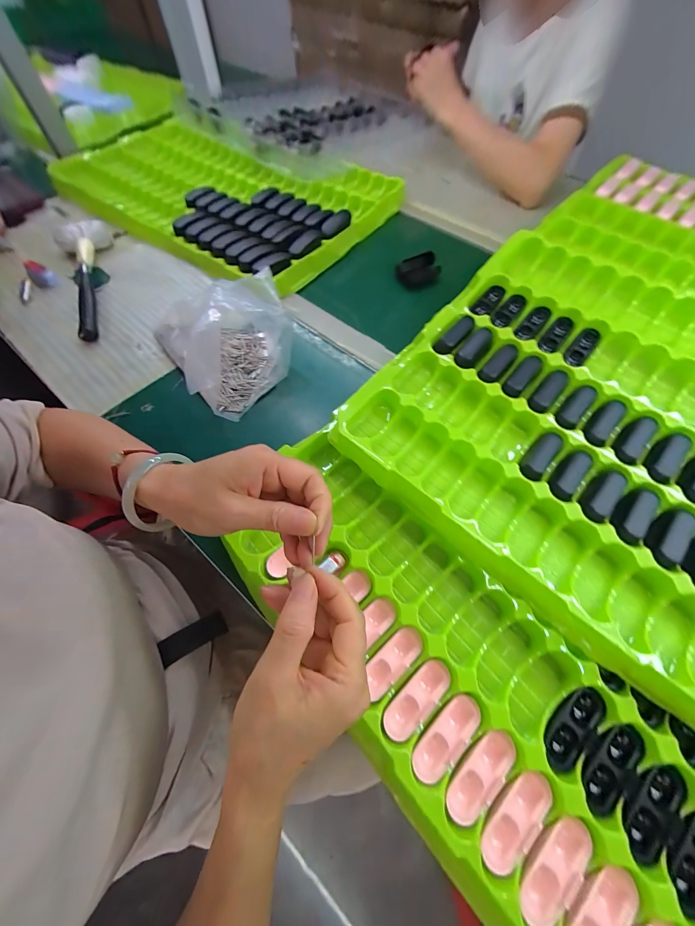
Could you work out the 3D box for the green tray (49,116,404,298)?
[{"bbox_3d":[-0.244,-0.513,0.617,0.594,0.055,0.372,30,66,15],"label":"green tray"}]

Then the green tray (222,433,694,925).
[{"bbox_3d":[0.114,0.198,0.253,0.548,0.034,0.181,41,70,19],"label":"green tray"}]

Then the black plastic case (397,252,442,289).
[{"bbox_3d":[0.113,-0.311,0.527,0.064,0.025,0.048,-9,63,-5],"label":"black plastic case"}]

